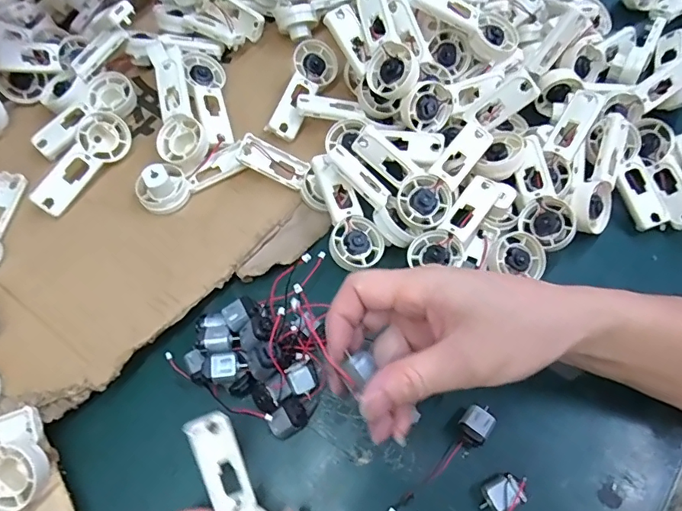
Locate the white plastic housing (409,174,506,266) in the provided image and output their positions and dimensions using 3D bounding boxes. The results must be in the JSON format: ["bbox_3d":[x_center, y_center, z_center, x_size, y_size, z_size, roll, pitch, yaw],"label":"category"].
[{"bbox_3d":[0.089,-0.023,0.371,0.033,0.017,0.087,38,70,17],"label":"white plastic housing"}]

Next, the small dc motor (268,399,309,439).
[{"bbox_3d":[-0.035,0.110,0.329,0.025,0.018,0.019,-35,68,-15],"label":"small dc motor"}]

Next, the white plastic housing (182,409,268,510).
[{"bbox_3d":[-0.066,0.136,0.286,0.032,0.023,0.085,-21,67,-7],"label":"white plastic housing"}]

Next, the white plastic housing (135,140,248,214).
[{"bbox_3d":[-0.119,-0.065,0.386,0.085,0.023,0.032,-29,67,-12],"label":"white plastic housing"}]

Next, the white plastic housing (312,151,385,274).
[{"bbox_3d":[0.001,-0.034,0.371,0.040,0.014,0.090,-23,86,-7],"label":"white plastic housing"}]

